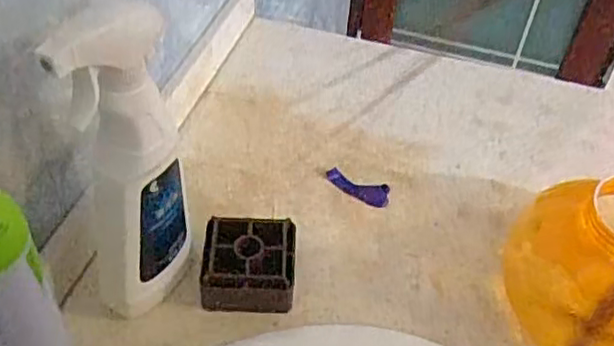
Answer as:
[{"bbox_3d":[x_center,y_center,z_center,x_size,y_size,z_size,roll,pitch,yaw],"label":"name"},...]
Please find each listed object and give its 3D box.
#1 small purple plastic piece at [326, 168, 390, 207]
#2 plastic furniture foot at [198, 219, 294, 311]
[{"bbox_3d":[0.051,0.015,0.664,0.066,0.007,0.030,15,46,11],"label":"small purple plastic piece"},{"bbox_3d":[-0.050,0.080,0.565,0.077,0.043,0.074,1,45,-3],"label":"plastic furniture foot"}]

